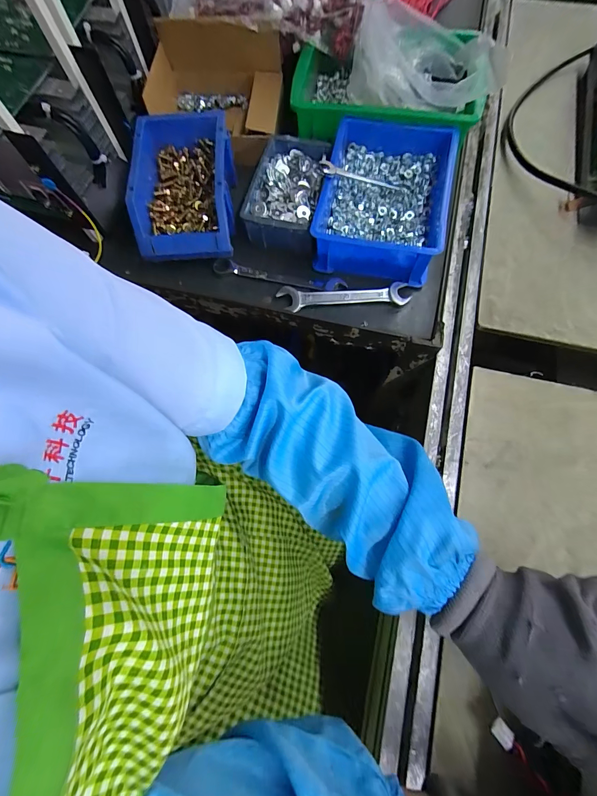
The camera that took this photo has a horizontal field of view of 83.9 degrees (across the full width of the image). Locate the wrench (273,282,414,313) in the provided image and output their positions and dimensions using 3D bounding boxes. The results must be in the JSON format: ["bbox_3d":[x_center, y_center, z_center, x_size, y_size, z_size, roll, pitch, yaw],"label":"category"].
[{"bbox_3d":[0.053,-0.125,0.410,0.155,0.011,0.031,-3,72,1],"label":"wrench"}]

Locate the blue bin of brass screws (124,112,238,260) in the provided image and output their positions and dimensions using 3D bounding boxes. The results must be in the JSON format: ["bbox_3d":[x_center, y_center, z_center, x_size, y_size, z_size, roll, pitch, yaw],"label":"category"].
[{"bbox_3d":[-0.144,-0.267,0.420,0.121,0.063,0.177,-3,72,2],"label":"blue bin of brass screws"}]

